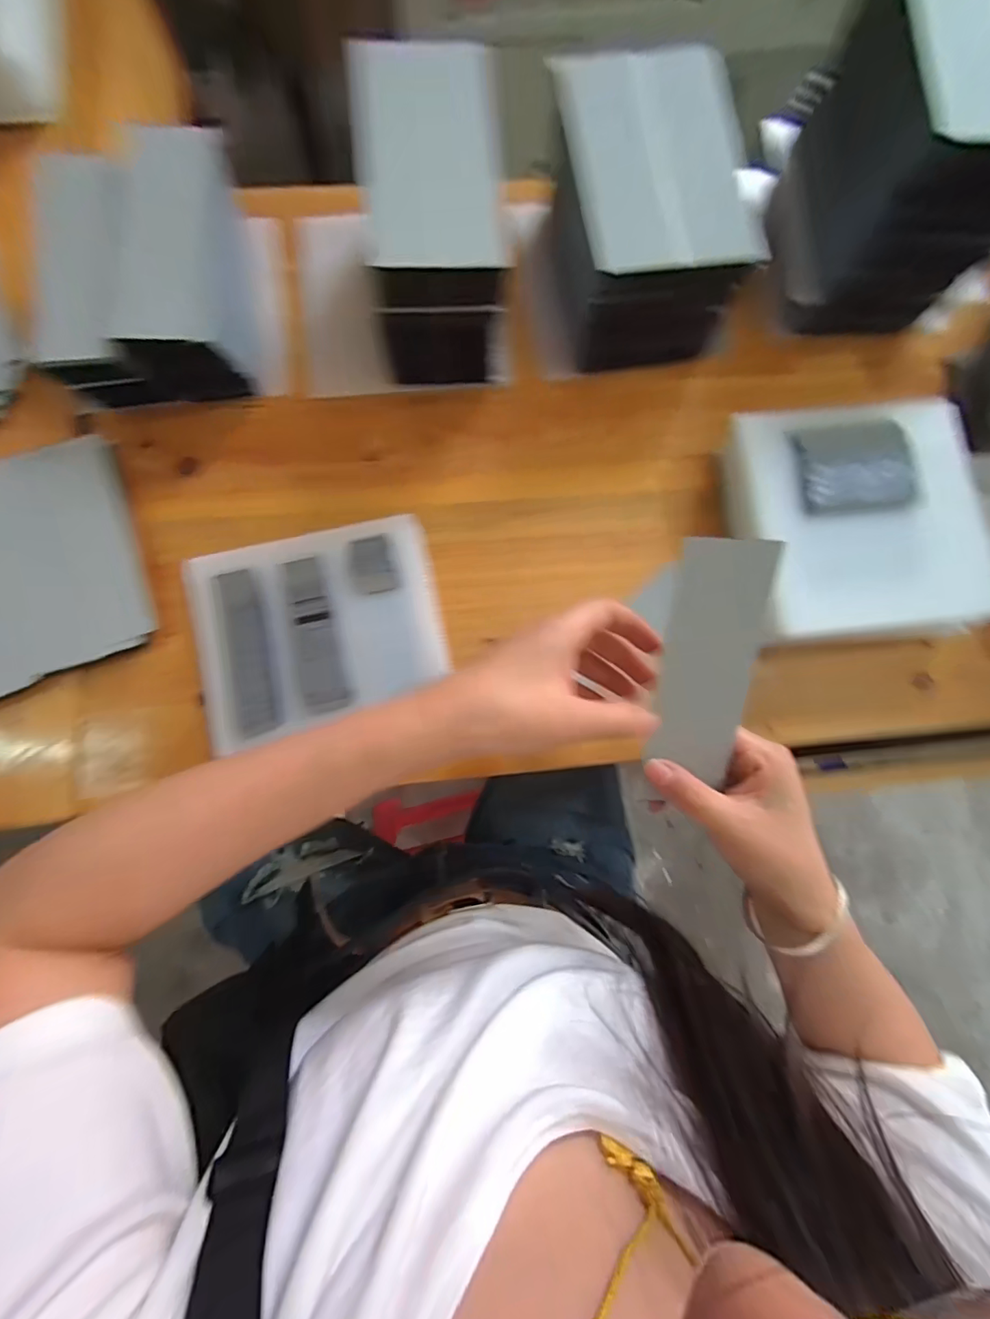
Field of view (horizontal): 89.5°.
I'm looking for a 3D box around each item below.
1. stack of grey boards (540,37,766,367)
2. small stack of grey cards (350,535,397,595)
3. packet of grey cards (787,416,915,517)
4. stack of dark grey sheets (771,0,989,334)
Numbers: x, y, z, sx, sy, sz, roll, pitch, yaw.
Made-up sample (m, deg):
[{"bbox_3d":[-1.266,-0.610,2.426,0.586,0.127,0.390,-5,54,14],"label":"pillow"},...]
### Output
[{"bbox_3d":[0.102,-0.320,0.371,0.125,0.097,0.167,-5,82,-3],"label":"stack of grey boards"},{"bbox_3d":[-0.088,-0.068,0.354,0.028,0.004,0.041,-14,83,-4],"label":"small stack of grey cards"},{"bbox_3d":[0.251,-0.135,0.349,0.075,0.011,0.064,-4,82,-3],"label":"packet of grey cards"},{"bbox_3d":[0.293,-0.357,0.358,0.126,0.144,0.158,0,82,-2],"label":"stack of dark grey sheets"}]

